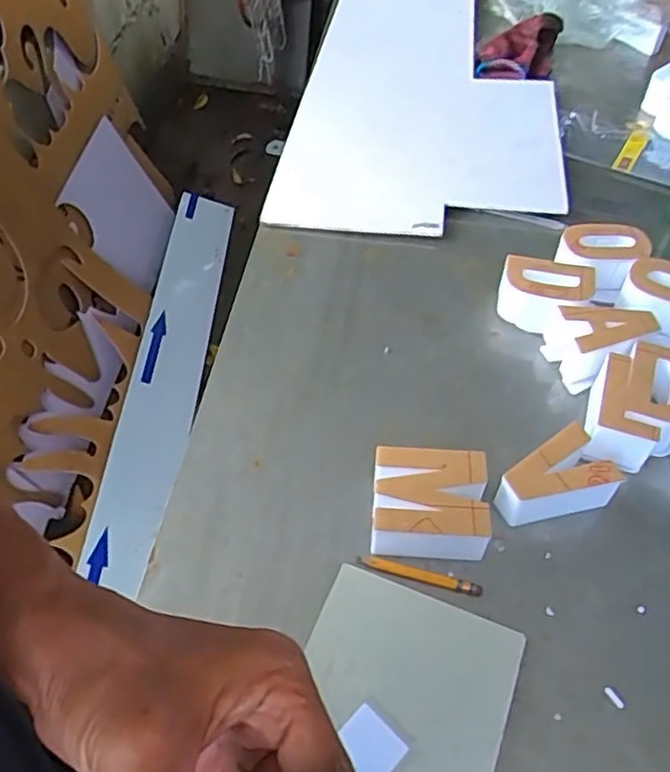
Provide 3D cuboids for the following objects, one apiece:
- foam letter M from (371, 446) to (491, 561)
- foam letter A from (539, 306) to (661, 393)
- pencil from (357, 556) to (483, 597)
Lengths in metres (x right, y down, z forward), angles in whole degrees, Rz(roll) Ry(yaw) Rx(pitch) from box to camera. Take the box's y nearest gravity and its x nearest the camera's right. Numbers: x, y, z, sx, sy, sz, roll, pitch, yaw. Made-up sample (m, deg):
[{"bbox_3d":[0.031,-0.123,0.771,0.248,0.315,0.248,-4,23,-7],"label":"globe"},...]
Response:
[{"bbox_3d":[0.071,0.090,0.509,0.084,0.046,0.074,2,51,2],"label":"foam letter M"},{"bbox_3d":[0.247,-0.041,0.617,0.087,0.051,0.061,-14,53,-11],"label":"foam letter A"},{"bbox_3d":[0.062,0.139,0.492,0.091,0.004,0.009,12,53,10],"label":"pencil"}]

